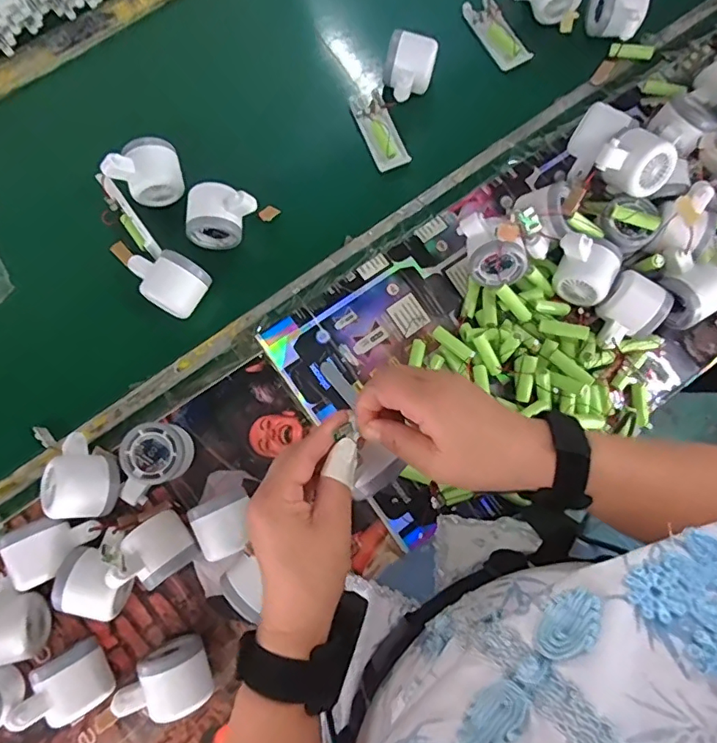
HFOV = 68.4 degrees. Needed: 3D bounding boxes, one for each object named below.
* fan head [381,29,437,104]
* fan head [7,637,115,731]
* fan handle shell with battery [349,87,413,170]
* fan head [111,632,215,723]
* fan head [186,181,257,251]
[{"bbox_3d":[0.058,-0.352,0.620,0.057,0.044,0.072,14,80,1],"label":"fan head"},{"bbox_3d":[-0.268,0.288,0.480,0.070,0.067,0.057,-29,80,-6],"label":"fan head"},{"bbox_3d":[0.025,-0.289,0.634,0.037,0.016,0.099,-24,81,-6],"label":"fan handle shell with battery"},{"bbox_3d":[-0.175,0.285,0.487,0.078,0.054,0.057,-24,81,-6],"label":"fan head"},{"bbox_3d":[-0.148,-0.172,0.583,0.078,0.065,0.059,-1,80,-2],"label":"fan head"}]

